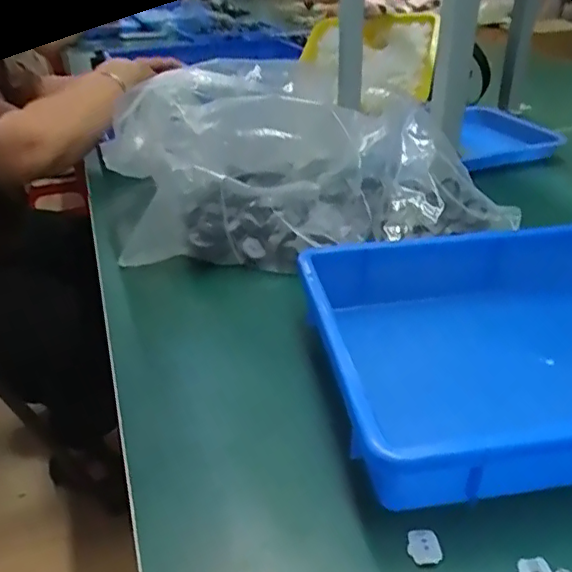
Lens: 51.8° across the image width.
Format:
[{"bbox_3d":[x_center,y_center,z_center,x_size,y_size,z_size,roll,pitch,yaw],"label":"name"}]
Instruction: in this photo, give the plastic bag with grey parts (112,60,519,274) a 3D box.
[{"bbox_3d":[0.005,-0.152,0.674,0.402,0.156,0.283,-7,32,-10],"label":"plastic bag with grey parts"}]

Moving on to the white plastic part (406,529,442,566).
[{"bbox_3d":[0.078,0.147,0.333,0.018,0.004,0.020,-2,32,-2],"label":"white plastic part"}]

